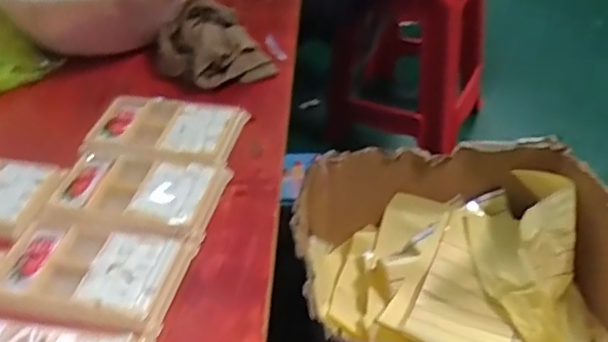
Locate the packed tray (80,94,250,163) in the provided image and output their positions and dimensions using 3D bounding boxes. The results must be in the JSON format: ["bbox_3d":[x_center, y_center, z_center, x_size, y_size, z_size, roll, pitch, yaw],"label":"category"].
[{"bbox_3d":[-0.127,-0.040,0.519,0.138,0.011,0.081,6,44,7],"label":"packed tray"}]

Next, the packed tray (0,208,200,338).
[{"bbox_3d":[-0.154,0.067,0.409,0.132,0.014,0.083,9,44,10],"label":"packed tray"}]

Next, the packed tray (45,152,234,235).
[{"bbox_3d":[-0.136,0.017,0.464,0.131,0.010,0.075,7,44,8],"label":"packed tray"}]

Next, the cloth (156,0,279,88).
[{"bbox_3d":[-0.095,-0.130,0.581,0.104,0.055,0.089,-17,46,-17],"label":"cloth"}]

